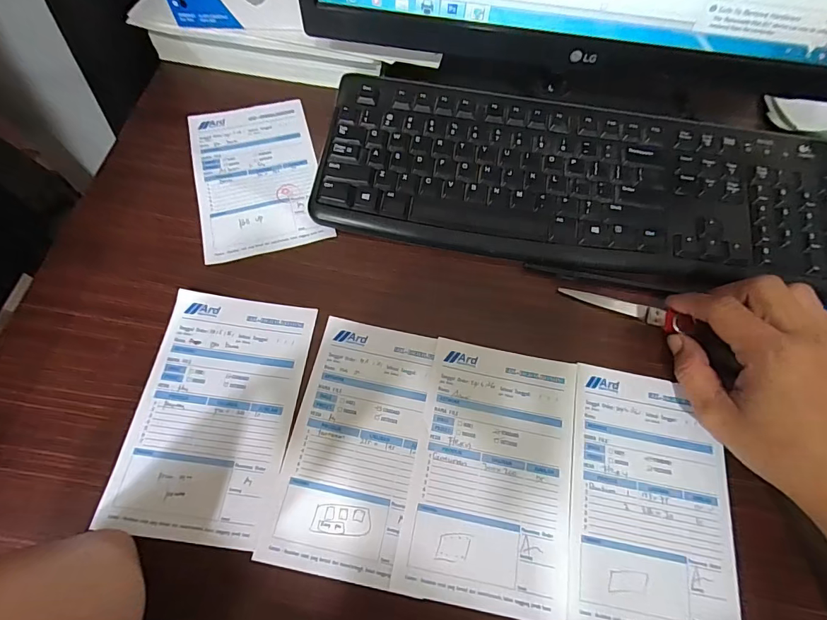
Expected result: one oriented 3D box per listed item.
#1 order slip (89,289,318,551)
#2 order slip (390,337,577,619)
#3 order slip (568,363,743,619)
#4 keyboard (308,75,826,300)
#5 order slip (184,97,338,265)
[{"bbox_3d":[-0.135,0.067,0.287,0.105,0.005,0.161,7,67,1],"label":"order slip"},{"bbox_3d":[0.054,0.104,0.278,0.103,0.004,0.162,12,67,3],"label":"order slip"},{"bbox_3d":[0.157,0.124,0.276,0.103,0.004,0.161,11,67,2],"label":"order slip"},{"bbox_3d":[0.141,-0.110,0.357,0.437,0.035,0.162,10,67,2],"label":"keyboard"},{"bbox_3d":[-0.138,-0.121,0.369,0.104,0.005,0.162,-14,68,-8],"label":"order slip"}]

